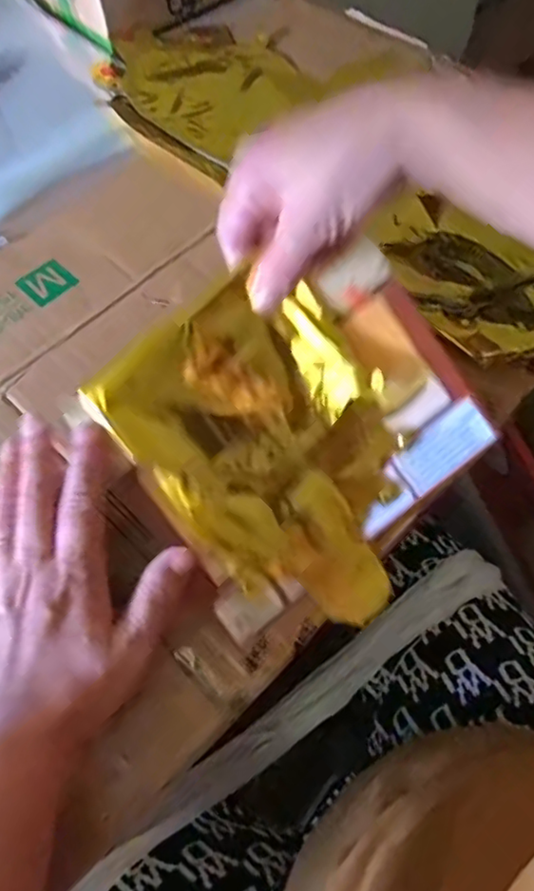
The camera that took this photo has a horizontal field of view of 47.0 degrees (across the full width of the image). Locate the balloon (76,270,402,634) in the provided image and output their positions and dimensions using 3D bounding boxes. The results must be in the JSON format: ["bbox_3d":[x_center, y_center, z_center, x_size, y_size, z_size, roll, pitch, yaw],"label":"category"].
[{"bbox_3d":[0.007,0.005,0.339,0.127,0.013,0.185,-38,93,-5],"label":"balloon"}]

